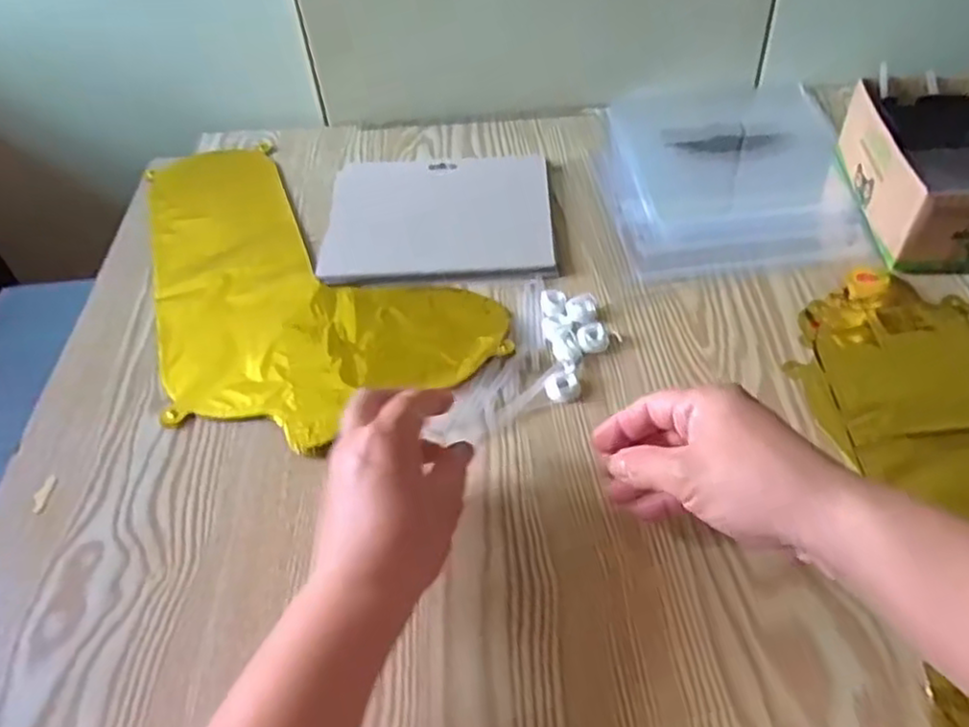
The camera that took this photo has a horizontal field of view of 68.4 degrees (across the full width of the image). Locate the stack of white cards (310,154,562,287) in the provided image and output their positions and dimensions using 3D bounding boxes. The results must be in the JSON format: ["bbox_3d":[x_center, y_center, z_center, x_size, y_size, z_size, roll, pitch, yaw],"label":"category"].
[{"bbox_3d":[-0.039,-0.133,0.618,0.195,0.011,0.170,-1,46,4],"label":"stack of white cards"}]

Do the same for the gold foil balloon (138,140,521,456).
[{"bbox_3d":[-0.169,-0.085,0.593,0.225,0.008,0.392,-25,49,-18],"label":"gold foil balloon"}]

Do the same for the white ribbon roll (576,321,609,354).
[{"bbox_3d":[0.077,-0.018,0.507,0.021,0.009,0.024,-3,46,2],"label":"white ribbon roll"}]

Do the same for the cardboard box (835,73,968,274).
[{"bbox_3d":[0.379,-0.153,0.563,0.149,0.069,0.192,0,46,5],"label":"cardboard box"}]

